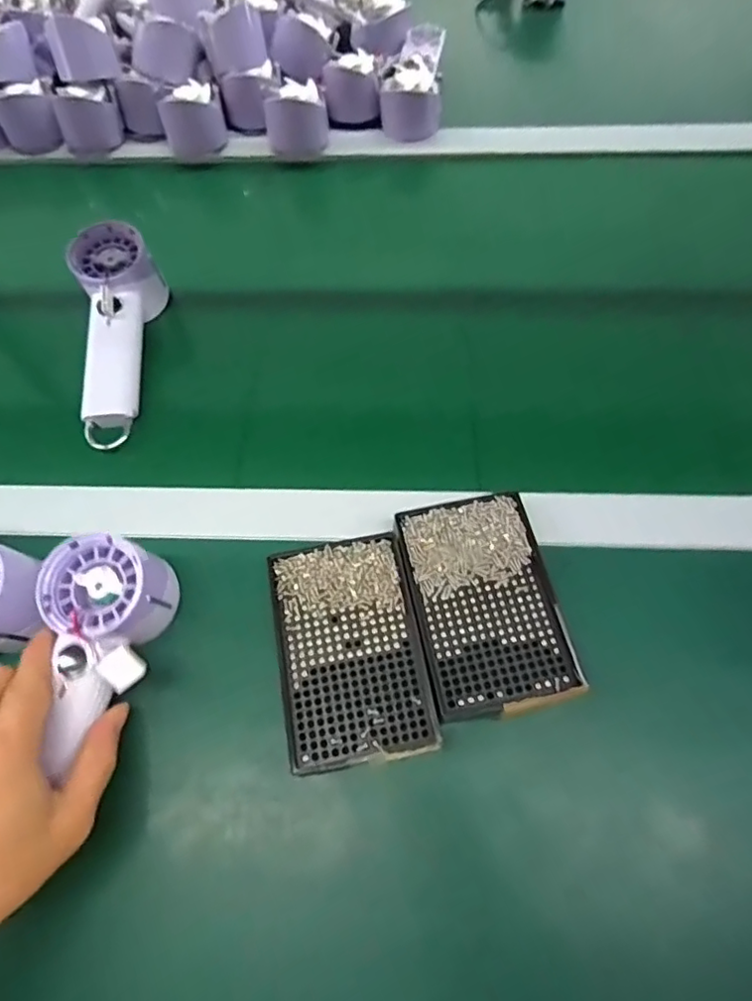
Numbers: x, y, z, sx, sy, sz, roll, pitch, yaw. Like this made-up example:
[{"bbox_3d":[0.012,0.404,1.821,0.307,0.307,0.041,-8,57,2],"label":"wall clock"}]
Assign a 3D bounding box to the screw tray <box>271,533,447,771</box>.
[{"bbox_3d":[-0.017,0.091,0.363,0.088,0.015,0.135,-11,64,-3],"label":"screw tray"}]

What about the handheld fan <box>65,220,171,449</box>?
[{"bbox_3d":[-0.218,-0.138,0.487,0.063,0.057,0.193,-5,74,-1],"label":"handheld fan"}]

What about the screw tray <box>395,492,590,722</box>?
[{"bbox_3d":[0.070,0.063,0.371,0.088,0.015,0.137,-12,64,-4],"label":"screw tray"}]

